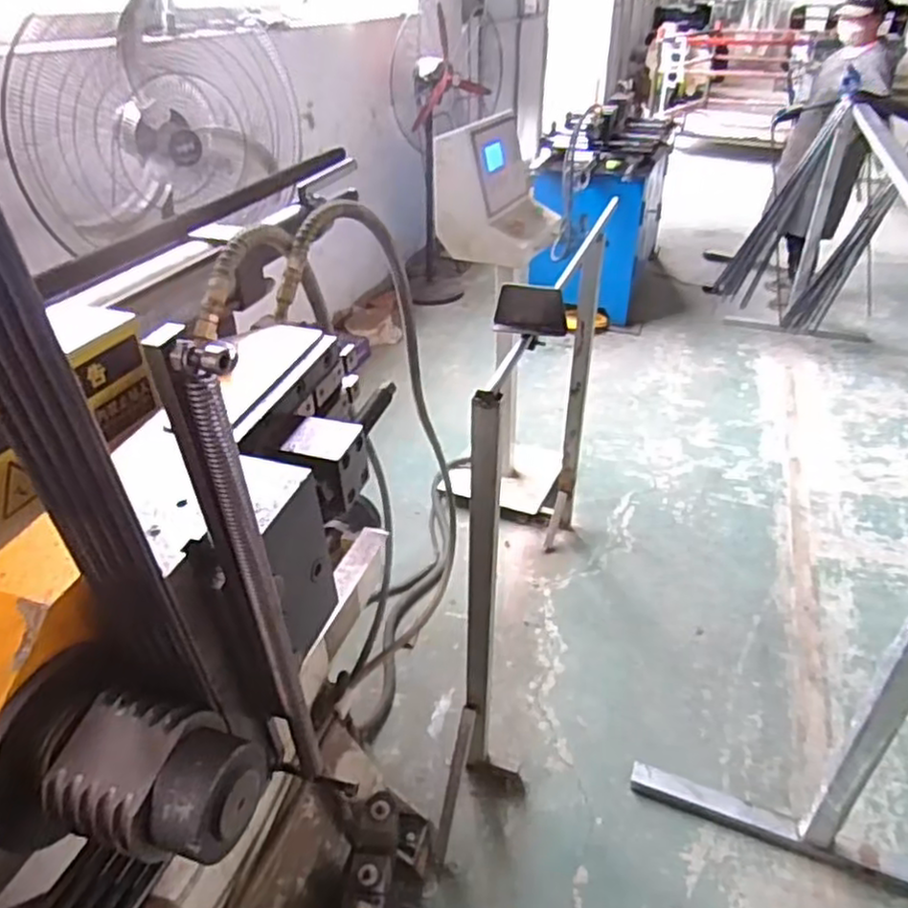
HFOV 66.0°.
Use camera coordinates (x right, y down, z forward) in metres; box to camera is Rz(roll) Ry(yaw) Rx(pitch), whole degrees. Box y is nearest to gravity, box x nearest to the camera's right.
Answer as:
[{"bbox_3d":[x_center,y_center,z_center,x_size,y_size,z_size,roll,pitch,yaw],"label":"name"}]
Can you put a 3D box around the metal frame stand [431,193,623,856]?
[{"bbox_3d":[0.196,0.086,1.686,0.191,1.064,1.186,9,35,13],"label":"metal frame stand"}]

